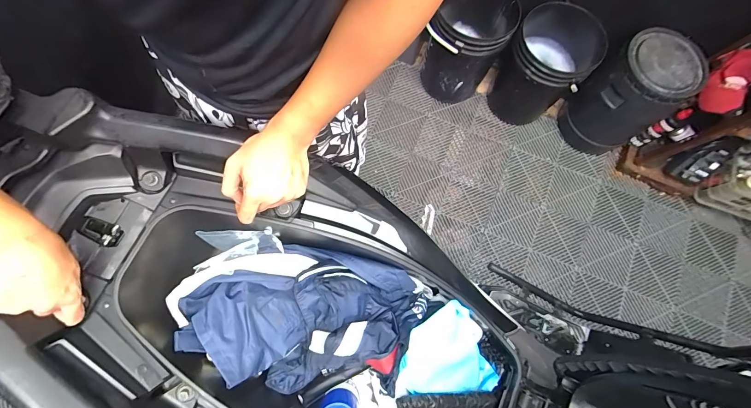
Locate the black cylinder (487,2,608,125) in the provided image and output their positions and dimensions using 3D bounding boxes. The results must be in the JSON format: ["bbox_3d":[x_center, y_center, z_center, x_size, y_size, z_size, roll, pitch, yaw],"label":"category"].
[{"bbox_3d":[0.625,-0.520,1.298,0.248,0.380,0.295,-38,81,-10],"label":"black cylinder"}]

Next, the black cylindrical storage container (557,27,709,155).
[{"bbox_3d":[0.917,-0.387,1.244,0.257,0.504,0.270,0,76,0],"label":"black cylindrical storage container"}]

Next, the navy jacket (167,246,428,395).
[{"bbox_3d":[-0.108,0.187,0.539,0.403,0.103,0.229,2,76,-18],"label":"navy jacket"}]

